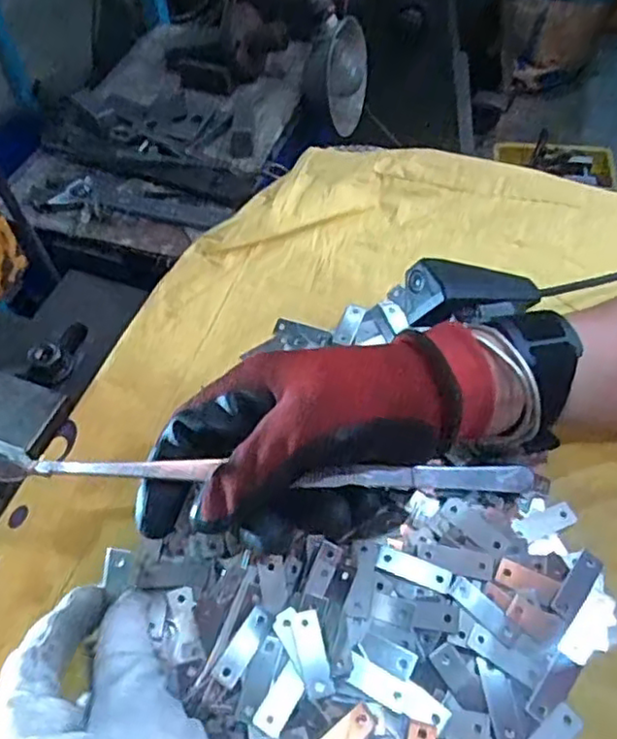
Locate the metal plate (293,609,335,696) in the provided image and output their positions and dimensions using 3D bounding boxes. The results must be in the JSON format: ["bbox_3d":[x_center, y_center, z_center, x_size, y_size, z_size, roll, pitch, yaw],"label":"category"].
[{"bbox_3d":[0.002,0.125,0.291,0.012,0.004,0.036,-13,56,-6],"label":"metal plate"}]

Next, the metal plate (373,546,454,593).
[{"bbox_3d":[0.050,0.095,0.313,0.035,0.004,0.012,17,58,14],"label":"metal plate"}]

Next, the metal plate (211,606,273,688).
[{"bbox_3d":[-0.029,0.123,0.294,0.012,0.004,0.034,26,60,19],"label":"metal plate"}]

